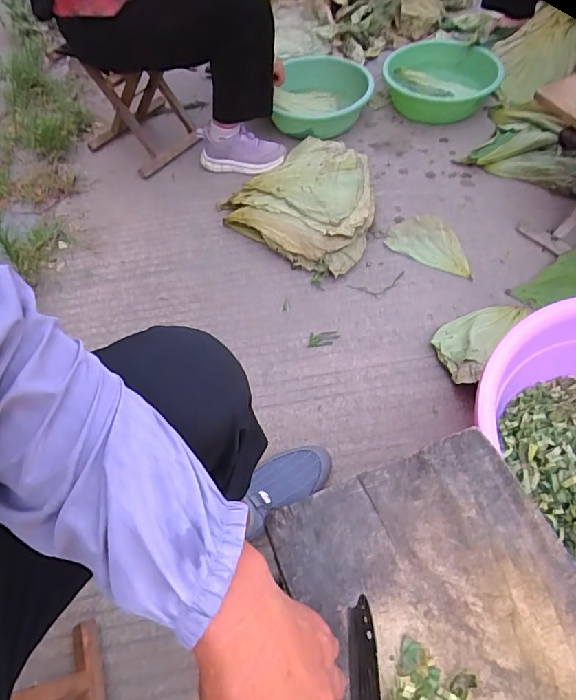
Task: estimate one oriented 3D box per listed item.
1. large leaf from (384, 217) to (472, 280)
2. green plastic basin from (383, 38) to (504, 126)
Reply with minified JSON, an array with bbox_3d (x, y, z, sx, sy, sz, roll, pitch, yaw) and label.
[{"bbox_3d":[0.346,-0.254,1.114,0.223,0.037,0.119,32,64,22],"label":"large leaf"},{"bbox_3d":[0.453,-0.827,1.423,0.305,0.137,0.293,-2,57,3],"label":"green plastic basin"}]

